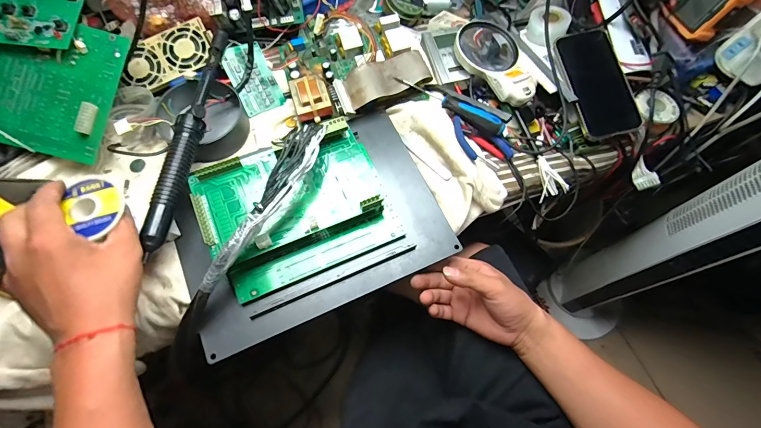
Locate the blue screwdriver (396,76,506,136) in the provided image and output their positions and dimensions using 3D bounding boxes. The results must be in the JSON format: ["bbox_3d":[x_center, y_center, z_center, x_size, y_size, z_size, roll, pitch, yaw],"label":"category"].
[{"bbox_3d":[0.098,-0.155,0.496,0.157,0.021,0.028,26,65,9],"label":"blue screwdriver"}]

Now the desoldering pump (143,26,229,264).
[{"bbox_3d":[-0.224,-0.096,0.426,0.026,0.037,0.294,7,64,-1],"label":"desoldering pump"}]

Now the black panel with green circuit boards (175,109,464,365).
[{"bbox_3d":[-0.081,-0.009,0.412,0.307,0.094,0.219,-22,68,-14],"label":"black panel with green circuit boards"}]

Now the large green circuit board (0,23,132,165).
[{"bbox_3d":[-0.422,-0.161,0.417,0.207,0.016,0.159,15,85,-6],"label":"large green circuit board"}]

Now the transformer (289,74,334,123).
[{"bbox_3d":[-0.096,-0.160,0.497,0.050,0.032,0.062,-17,67,-12],"label":"transformer"}]

